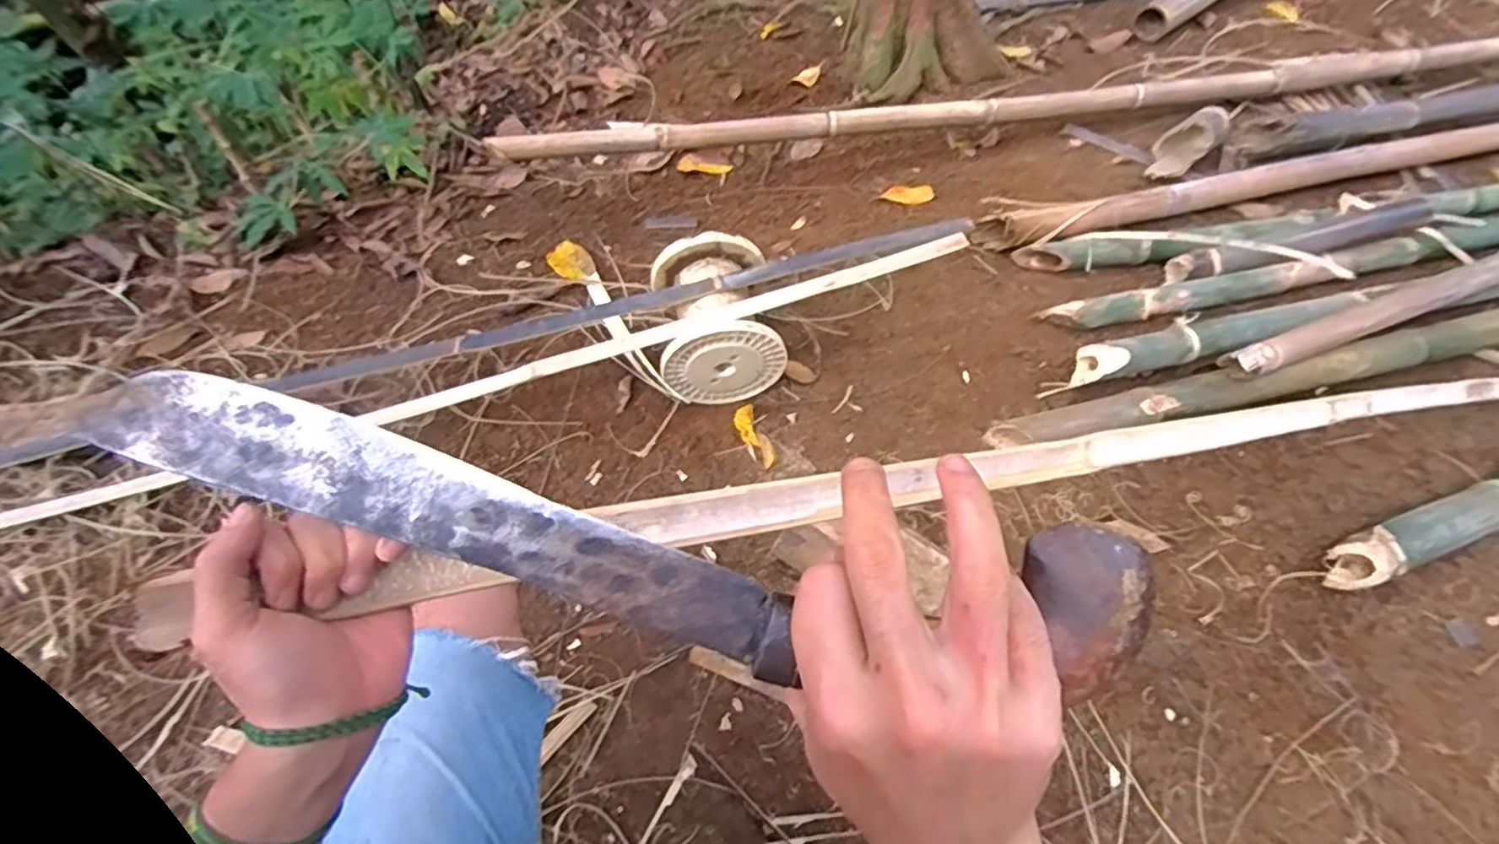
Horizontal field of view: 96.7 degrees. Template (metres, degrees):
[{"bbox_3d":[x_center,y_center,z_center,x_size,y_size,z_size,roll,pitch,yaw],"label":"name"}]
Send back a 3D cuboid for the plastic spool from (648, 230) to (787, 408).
[{"bbox_3d":[-0.053,-0.164,1.090,0.182,0.176,0.203,-7,59,-5],"label":"plastic spool"}]

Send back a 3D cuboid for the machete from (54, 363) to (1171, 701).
[{"bbox_3d":[-0.049,0.043,0.240,0.367,0.038,0.060,11,59,2],"label":"machete"}]

